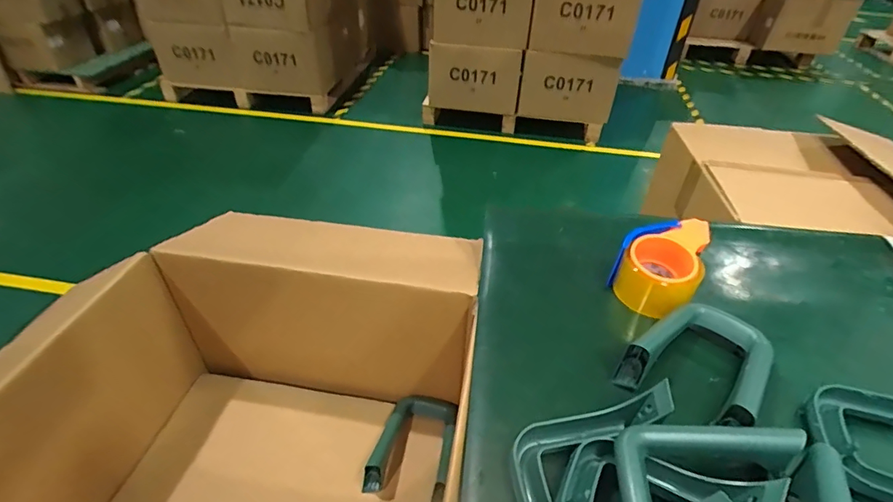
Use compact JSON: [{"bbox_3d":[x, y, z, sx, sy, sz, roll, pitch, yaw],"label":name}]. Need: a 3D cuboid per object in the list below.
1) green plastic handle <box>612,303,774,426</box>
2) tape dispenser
[{"bbox_3d":[0.277,0.116,0.499,0.124,0.058,0.163,30,47,30],"label":"green plastic handle"},{"bbox_3d":[0.286,0.017,0.609,0.103,0.082,0.123,24,44,25],"label":"tape dispenser"}]

